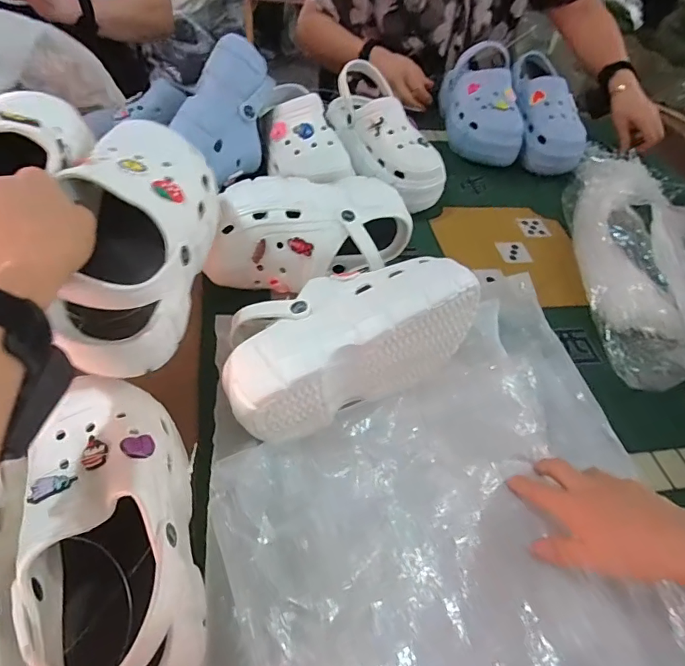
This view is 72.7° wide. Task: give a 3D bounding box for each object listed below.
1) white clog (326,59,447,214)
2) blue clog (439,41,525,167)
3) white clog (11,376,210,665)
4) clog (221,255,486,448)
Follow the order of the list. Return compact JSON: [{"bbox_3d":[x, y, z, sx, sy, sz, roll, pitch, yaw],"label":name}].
[{"bbox_3d":[0.062,-0.288,0.691,0.100,0.089,0.235,-23,66,-26],"label":"white clog"},{"bbox_3d":[0.246,-0.401,0.829,0.108,0.141,0.202,-1,51,-7],"label":"blue clog"},{"bbox_3d":[-0.161,0.140,0.333,0.099,0.092,0.234,-13,52,-16],"label":"white clog"},{"bbox_3d":[0.008,0.004,0.445,0.243,0.112,0.123,-15,52,-17],"label":"clog"}]

